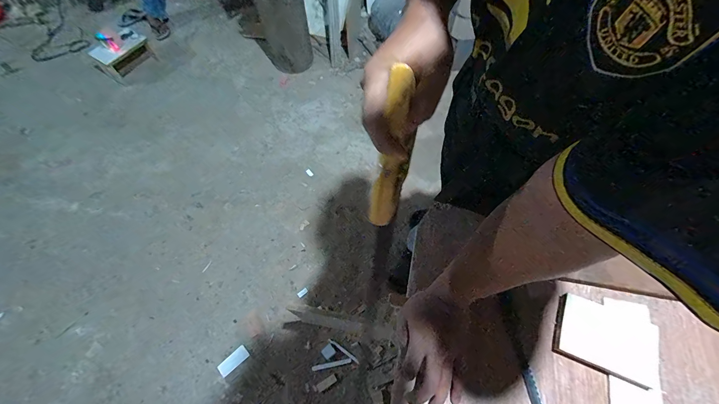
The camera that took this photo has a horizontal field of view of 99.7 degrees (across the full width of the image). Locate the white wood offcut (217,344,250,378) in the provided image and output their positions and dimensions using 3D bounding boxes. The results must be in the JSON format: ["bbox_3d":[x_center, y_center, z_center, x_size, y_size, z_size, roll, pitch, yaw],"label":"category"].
[{"bbox_3d":[-0.462,0.583,1.111,0.107,0.004,0.051,-39,69,-21],"label":"white wood offcut"}]

